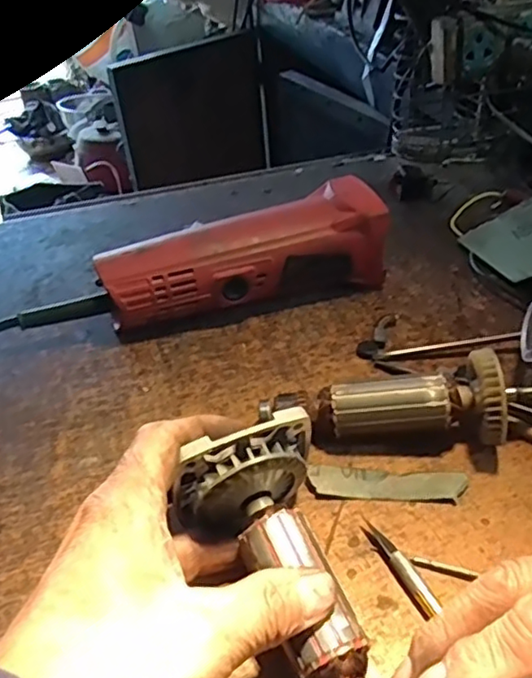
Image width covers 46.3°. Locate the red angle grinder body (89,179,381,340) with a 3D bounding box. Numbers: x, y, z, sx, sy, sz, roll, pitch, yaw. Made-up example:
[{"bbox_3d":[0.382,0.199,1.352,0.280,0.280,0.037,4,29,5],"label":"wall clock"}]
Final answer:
[{"bbox_3d":[-0.015,-0.054,0.435,0.192,0.064,0.056,-15,40,-11],"label":"red angle grinder body"}]

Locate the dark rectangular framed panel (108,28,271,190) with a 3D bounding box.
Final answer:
[{"bbox_3d":[-0.156,-0.512,1.446,0.390,0.319,0.037,-31,32,-36],"label":"dark rectangular framed panel"}]

